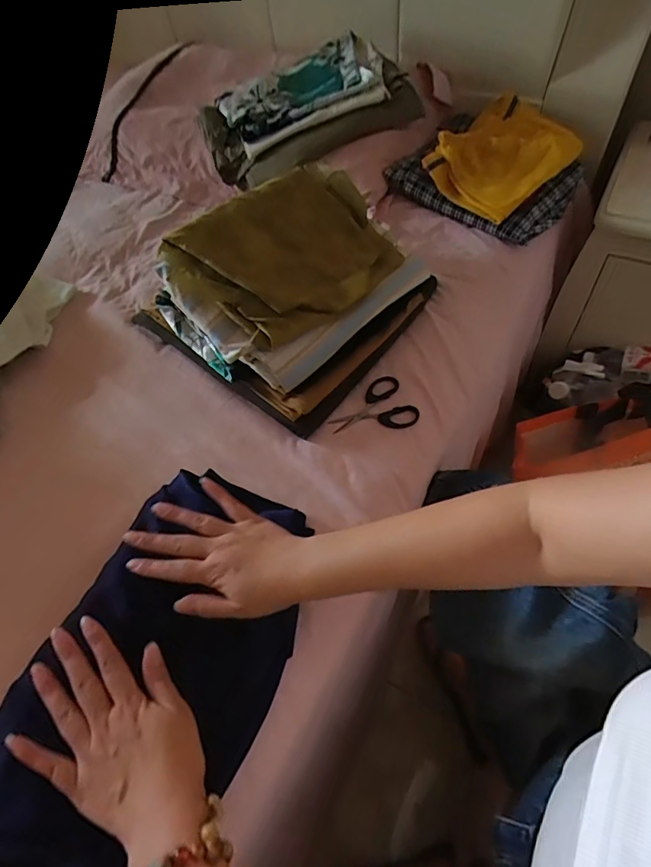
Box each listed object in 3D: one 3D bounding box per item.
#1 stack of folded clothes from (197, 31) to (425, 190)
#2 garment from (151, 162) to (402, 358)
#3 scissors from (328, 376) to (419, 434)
[{"bbox_3d":[-0.028,-0.494,0.736,0.329,0.119,0.126,-18,54,-9],"label":"stack of folded clothes"},{"bbox_3d":[-0.043,-0.210,0.551,0.269,0.045,0.180,-41,88,-24],"label":"garment"},{"bbox_3d":[0.055,-0.027,0.579,0.102,0.008,0.073,-22,66,-16],"label":"scissors"}]

